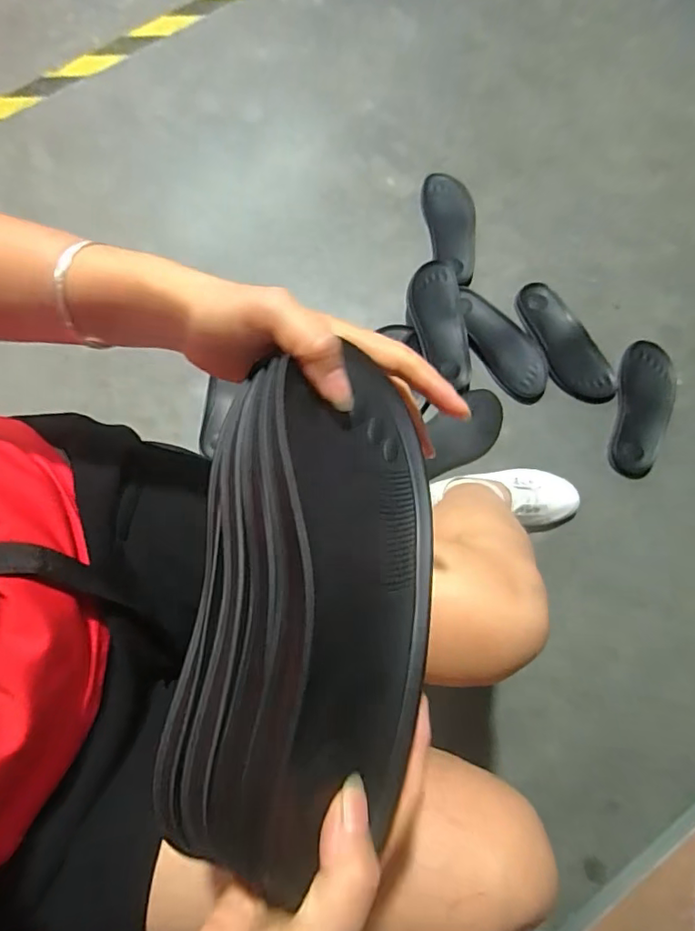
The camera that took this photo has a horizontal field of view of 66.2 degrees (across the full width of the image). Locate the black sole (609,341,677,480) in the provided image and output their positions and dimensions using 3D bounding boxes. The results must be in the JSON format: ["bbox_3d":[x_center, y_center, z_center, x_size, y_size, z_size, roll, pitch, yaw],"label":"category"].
[{"bbox_3d":[0.483,-0.095,0.877,0.077,0.050,0.223,10,78,3],"label":"black sole"}]

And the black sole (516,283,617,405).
[{"bbox_3d":[0.370,-0.209,0.915,0.091,0.015,0.234,-26,78,-5],"label":"black sole"}]

